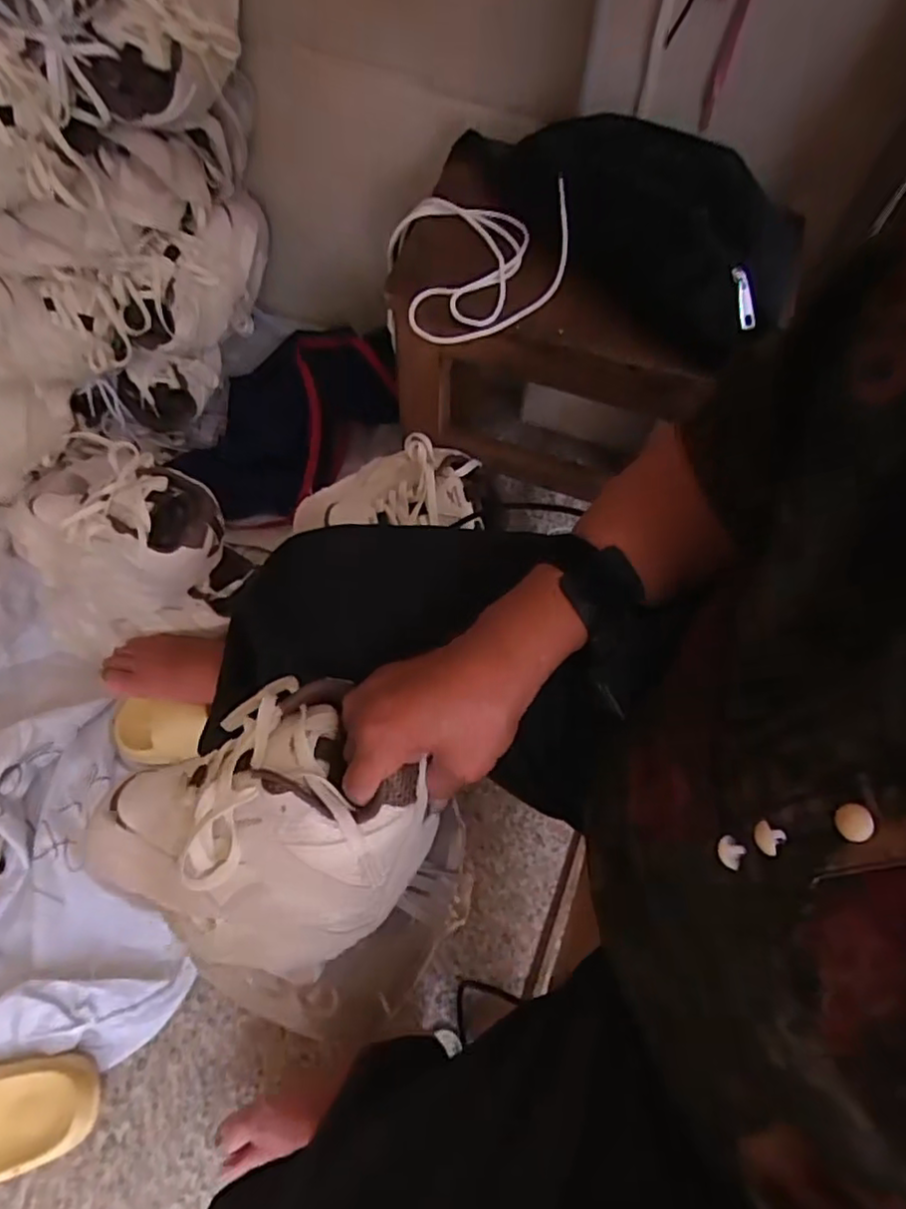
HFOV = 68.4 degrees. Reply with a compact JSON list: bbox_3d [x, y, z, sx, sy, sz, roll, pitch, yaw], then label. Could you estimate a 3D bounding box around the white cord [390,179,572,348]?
[{"bbox_3d":[0.019,-0.294,0.548,0.144,0.081,0.148,-4,65,-5],"label":"white cord"}]

